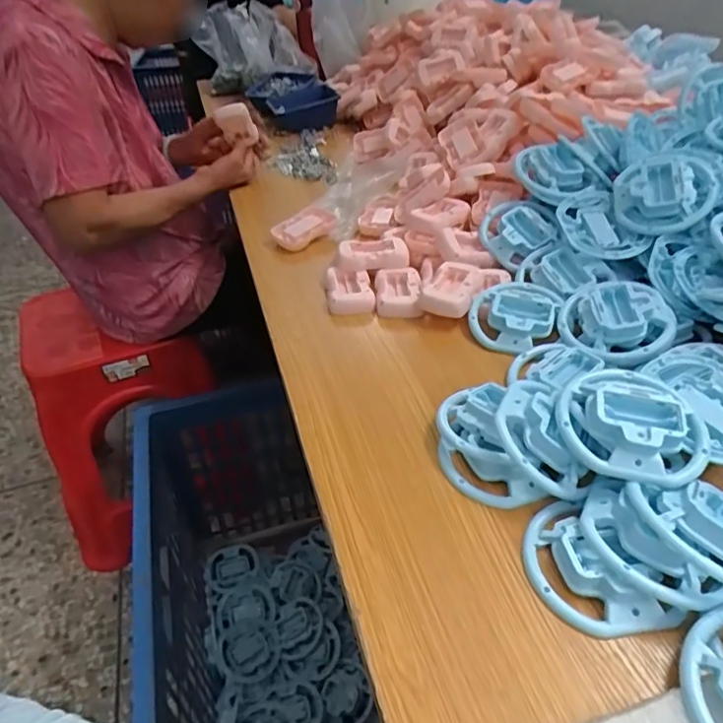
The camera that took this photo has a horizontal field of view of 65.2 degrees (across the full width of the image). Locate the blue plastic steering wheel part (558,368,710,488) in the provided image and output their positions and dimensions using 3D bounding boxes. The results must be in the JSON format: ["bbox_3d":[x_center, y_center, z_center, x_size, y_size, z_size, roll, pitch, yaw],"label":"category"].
[{"bbox_3d":[0.202,0.044,0.415,0.089,0.034,0.096,-2,39,1],"label":"blue plastic steering wheel part"}]

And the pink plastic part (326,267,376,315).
[{"bbox_3d":[-0.013,-0.082,0.658,0.053,0.025,0.074,-4,39,-2],"label":"pink plastic part"}]

